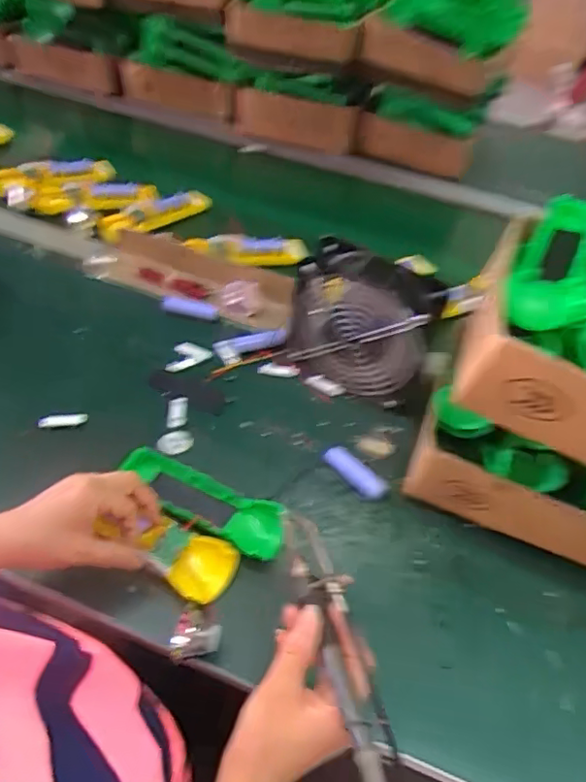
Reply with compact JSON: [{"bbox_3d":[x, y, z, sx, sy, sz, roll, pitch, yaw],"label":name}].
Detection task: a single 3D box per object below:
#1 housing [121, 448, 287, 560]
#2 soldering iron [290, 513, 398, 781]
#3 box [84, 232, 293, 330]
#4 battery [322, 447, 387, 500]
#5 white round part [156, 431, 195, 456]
[{"bbox_3d":[-0.083,0.103,0.542,0.163,0.034,0.056,24,50,22],"label":"housing"},{"bbox_3d":[0.027,0.157,0.378,0.030,0.030,0.203,-6,38,-10],"label":"soldering iron"},{"bbox_3d":[-0.133,-0.152,0.753,0.273,0.038,0.073,18,48,12],"label":"box"},{"bbox_3d":[0.063,0.081,0.581,0.070,0.016,0.024,37,54,26],"label":"battery"},{"bbox_3d":[-0.121,0.053,0.600,0.036,0.010,0.022,-1,47,-6],"label":"white round part"}]

